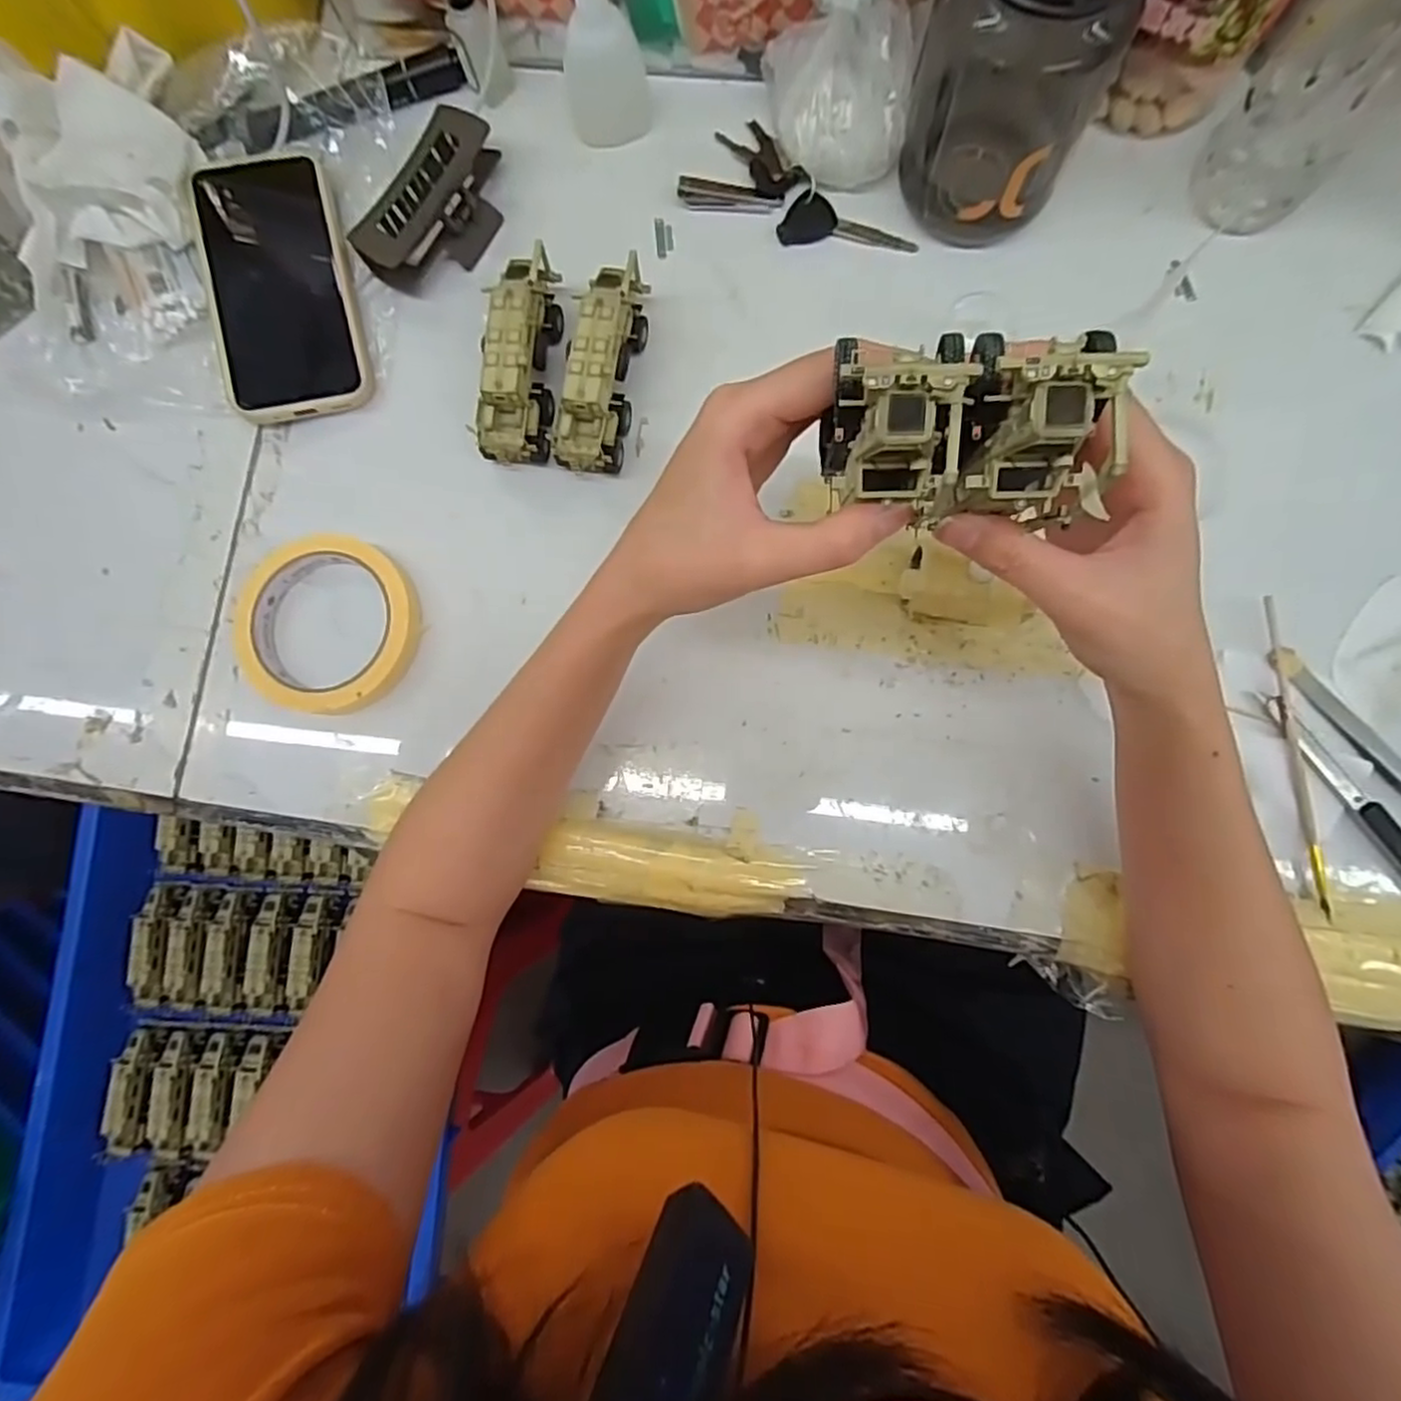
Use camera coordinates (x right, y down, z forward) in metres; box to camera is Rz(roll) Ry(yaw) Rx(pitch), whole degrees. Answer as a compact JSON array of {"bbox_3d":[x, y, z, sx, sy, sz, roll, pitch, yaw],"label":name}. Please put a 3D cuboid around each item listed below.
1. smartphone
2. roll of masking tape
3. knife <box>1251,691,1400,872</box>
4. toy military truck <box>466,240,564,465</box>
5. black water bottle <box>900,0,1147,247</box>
[{"bbox_3d":[-0.253,-0.250,0.406,0.079,0.018,0.168,-16,84,2],"label":"smartphone"},{"bbox_3d":[-0.215,-0.044,0.385,0.109,0.022,0.096,14,85,5],"label":"roll of masking tape"},{"bbox_3d":[0.329,0.049,0.342,0.013,0.007,0.132,-36,83,0],"label":"knife"},{"bbox_3d":[-0.099,-0.191,0.382,0.034,0.042,0.113,6,85,4],"label":"toy military truck"},{"bbox_3d":[0.145,-0.302,0.315,0.093,0.164,0.071,24,86,6],"label":"black water bottle"}]

